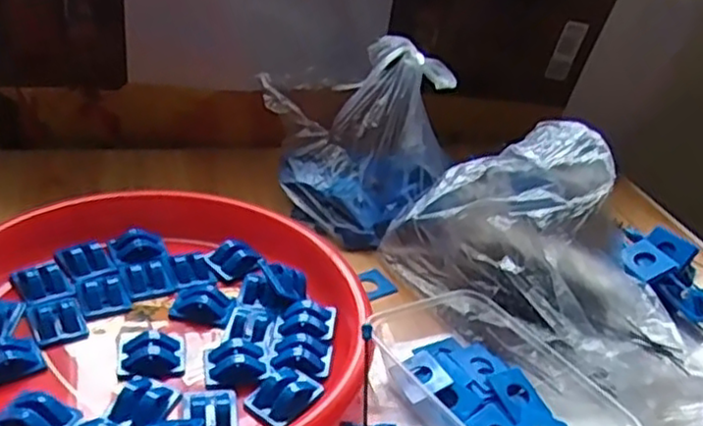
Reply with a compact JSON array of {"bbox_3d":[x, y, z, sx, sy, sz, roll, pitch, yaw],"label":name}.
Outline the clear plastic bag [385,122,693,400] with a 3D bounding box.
[{"bbox_3d":[0.159,0.014,0.555,0.236,0.131,0.140,26,35,30],"label":"clear plastic bag"}]

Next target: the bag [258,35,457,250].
[{"bbox_3d":[0.001,-0.071,0.644,0.180,0.151,0.117,9,30,4],"label":"bag"}]

